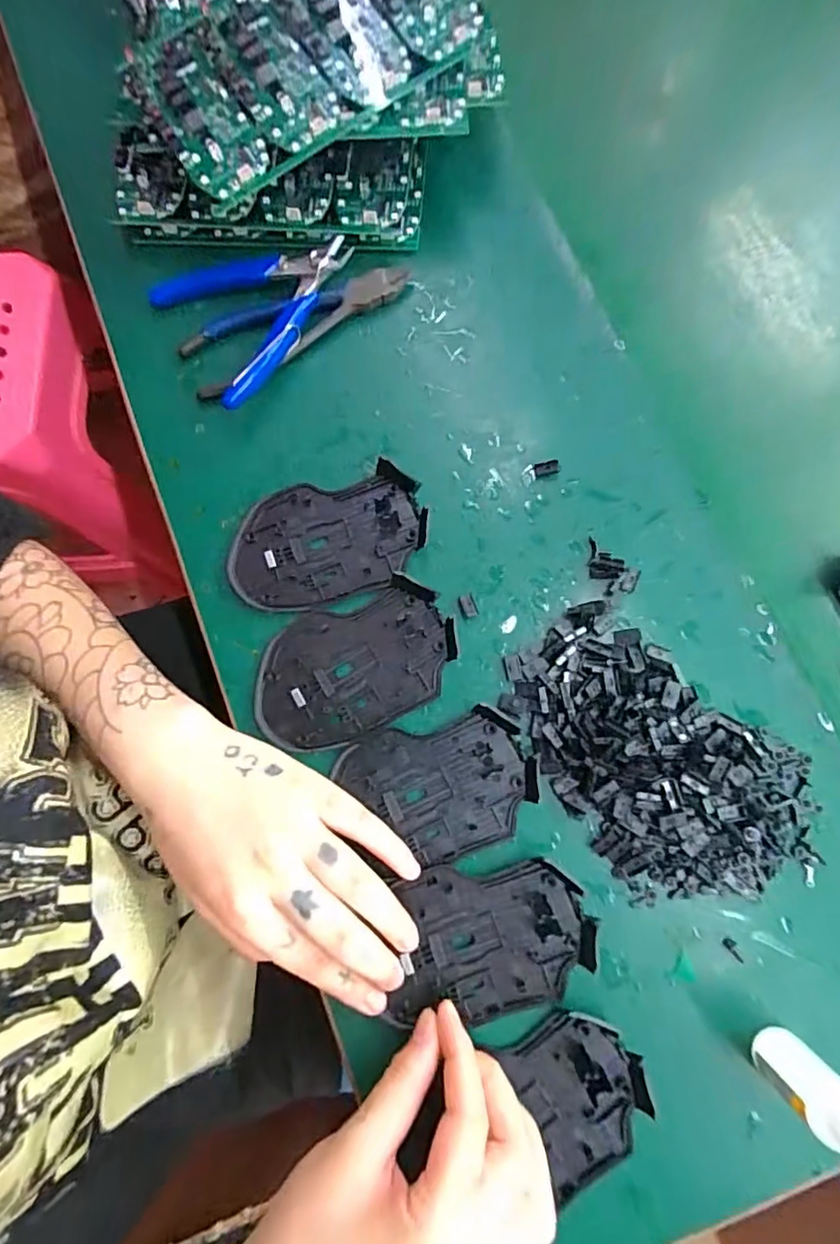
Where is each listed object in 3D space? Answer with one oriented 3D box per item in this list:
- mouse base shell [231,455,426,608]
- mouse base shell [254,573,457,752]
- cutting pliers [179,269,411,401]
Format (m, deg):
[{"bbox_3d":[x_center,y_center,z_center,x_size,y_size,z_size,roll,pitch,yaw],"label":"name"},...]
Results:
[{"bbox_3d":[-0.054,-0.048,0.314,0.112,0.011,0.071,-11,79,-1],"label":"mouse base shell"},{"bbox_3d":[-0.038,0.024,0.298,0.112,0.011,0.072,-23,79,-3],"label":"mouse base shell"},{"bbox_3d":[-0.079,-0.192,0.340,0.147,0.015,0.048,-28,79,-4],"label":"cutting pliers"}]

